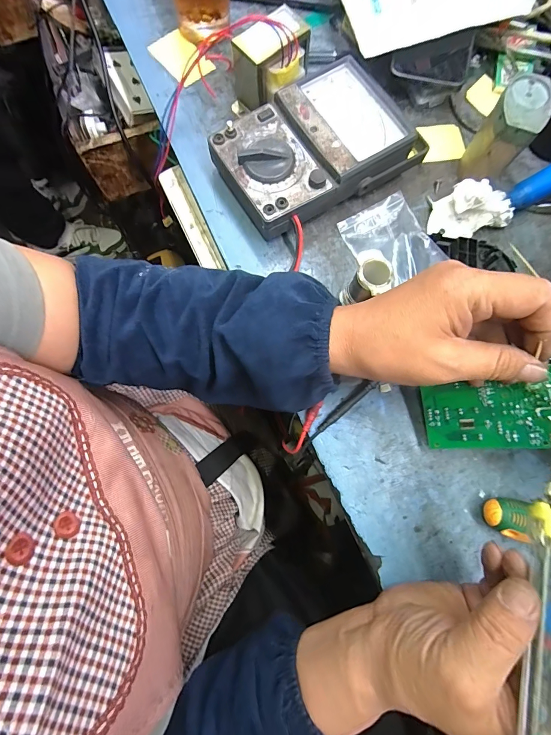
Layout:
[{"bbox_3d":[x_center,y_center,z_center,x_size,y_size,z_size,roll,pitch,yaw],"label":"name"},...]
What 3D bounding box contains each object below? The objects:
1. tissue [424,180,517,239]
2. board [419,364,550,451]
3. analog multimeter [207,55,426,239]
[{"bbox_3d":[0.190,-0.156,0.336,0.080,0.036,0.049,-10,78,-2],"label":"tissue"},{"bbox_3d":[0.167,0.036,0.270,0.096,0.004,0.054,-12,89,31],"label":"board"},{"bbox_3d":[0.036,-0.209,0.341,0.185,0.047,0.115,-32,80,-7],"label":"analog multimeter"}]

